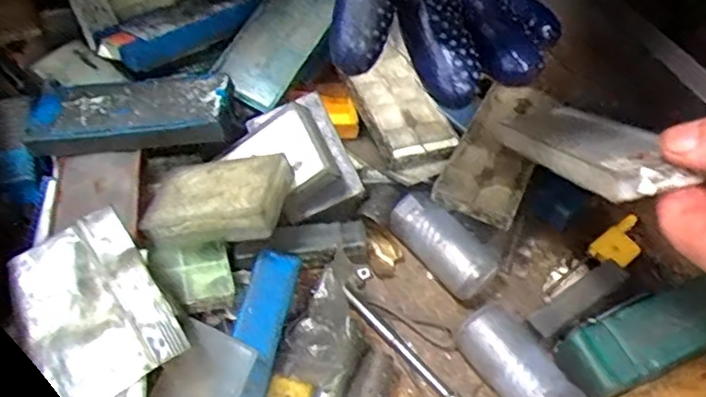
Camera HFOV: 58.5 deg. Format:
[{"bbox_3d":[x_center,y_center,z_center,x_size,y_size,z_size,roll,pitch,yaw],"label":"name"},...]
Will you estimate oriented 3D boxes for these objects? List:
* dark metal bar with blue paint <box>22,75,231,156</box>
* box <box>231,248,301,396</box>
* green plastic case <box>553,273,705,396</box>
[{"bbox_3d":[-0.110,-0.042,0.312,0.098,0.017,0.044,-5,40,-2],"label":"dark metal bar with blue paint"},{"bbox_3d":[-0.040,0.064,0.254,0.019,0.009,0.102,4,54,8],"label":"box"},{"bbox_3d":[0.126,0.058,0.266,0.083,0.021,0.027,-18,43,-17],"label":"green plastic case"}]

